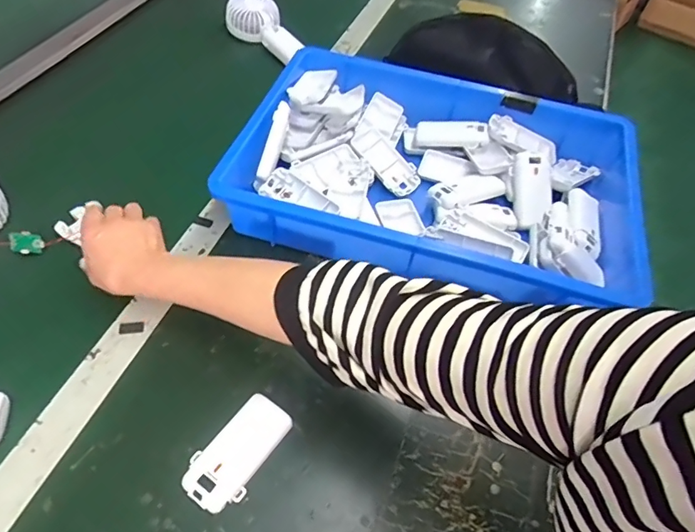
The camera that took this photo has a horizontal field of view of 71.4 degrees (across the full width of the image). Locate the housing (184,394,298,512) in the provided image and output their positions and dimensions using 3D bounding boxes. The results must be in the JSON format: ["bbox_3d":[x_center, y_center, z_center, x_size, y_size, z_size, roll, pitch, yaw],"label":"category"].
[{"bbox_3d":[-0.089,0.150,0.393,0.046,0.016,0.092,32,57,19],"label":"housing"}]

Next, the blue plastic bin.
[{"bbox_3d":[0.104,-0.102,0.553,0.423,0.078,0.275,16,54,8],"label":"blue plastic bin"}]

